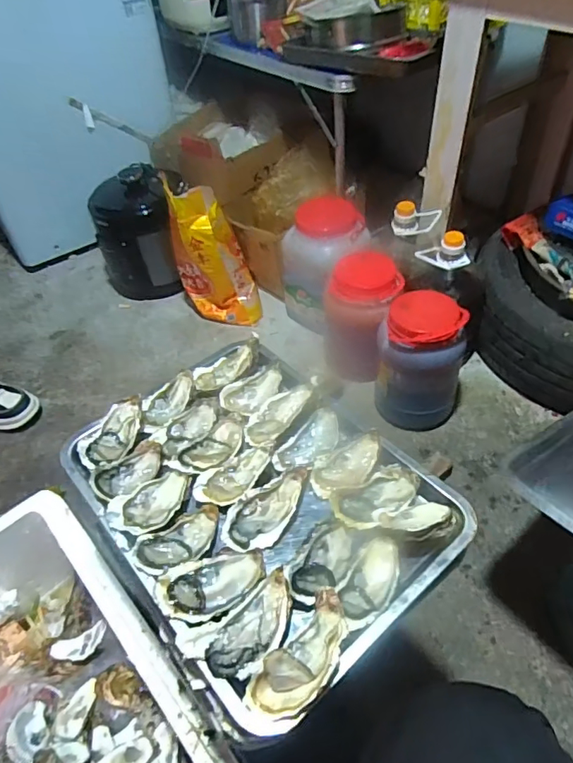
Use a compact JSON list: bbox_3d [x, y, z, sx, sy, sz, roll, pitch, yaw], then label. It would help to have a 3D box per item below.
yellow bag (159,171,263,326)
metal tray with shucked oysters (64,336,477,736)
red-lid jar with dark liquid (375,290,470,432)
[{"bbox_3d":[-0.185,-0.316,1.350,0.195,0.372,0.164,-15,47,-8],"label":"yellow bag"},{"bbox_3d":[-0.035,0.114,0.556,0.295,0.043,0.384,-35,53,-24],"label":"metal tray with shucked oysters"},{"bbox_3d":[0.283,-0.038,1.095,0.169,0.280,0.151,11,49,16],"label":"red-lid jar with dark liquid"}]

